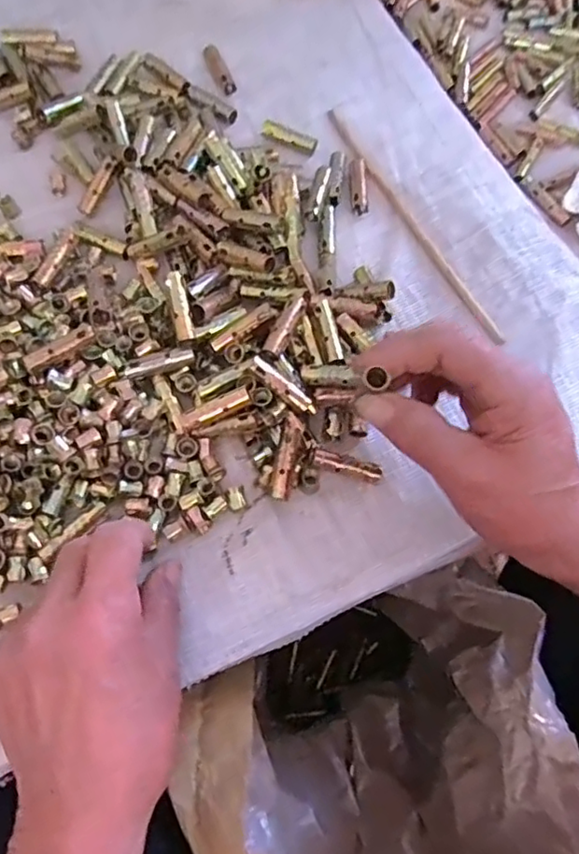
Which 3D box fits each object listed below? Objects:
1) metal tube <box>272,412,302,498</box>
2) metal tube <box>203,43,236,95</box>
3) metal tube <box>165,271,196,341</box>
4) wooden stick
[{"bbox_3d":[-0.001,0.017,0.332,0.010,0.011,0.048,11,68,1],"label":"metal tube"},{"bbox_3d":[-0.053,-0.268,0.451,0.011,0.009,0.042,-22,71,-12],"label":"metal tube"},{"bbox_3d":[-0.063,-0.069,0.345,0.011,0.006,0.040,-12,84,-9],"label":"metal tube"},{"bbox_3d":[0.080,-0.144,0.411,0.009,0.005,0.215,-25,71,-13],"label":"wooden stick"}]

